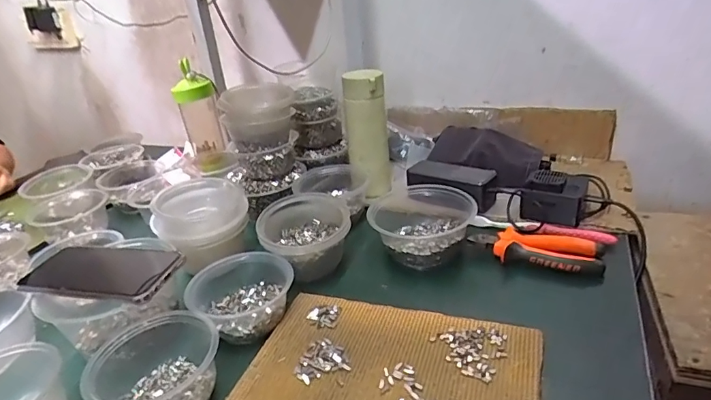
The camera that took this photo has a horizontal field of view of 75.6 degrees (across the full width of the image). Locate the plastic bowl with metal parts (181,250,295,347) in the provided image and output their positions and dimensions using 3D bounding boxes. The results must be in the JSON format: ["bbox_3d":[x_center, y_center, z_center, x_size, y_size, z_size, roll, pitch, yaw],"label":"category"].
[{"bbox_3d":[-0.133,0.107,0.516,0.108,0.052,0.103,-4,28,2],"label":"plastic bowl with metal parts"}]

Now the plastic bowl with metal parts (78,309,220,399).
[{"bbox_3d":[-0.195,0.152,0.443,0.115,0.053,0.134,-19,31,-26],"label":"plastic bowl with metal parts"}]

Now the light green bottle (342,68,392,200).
[{"bbox_3d":[0.020,-0.106,0.737,0.068,0.195,0.068,-4,27,4],"label":"light green bottle"}]

